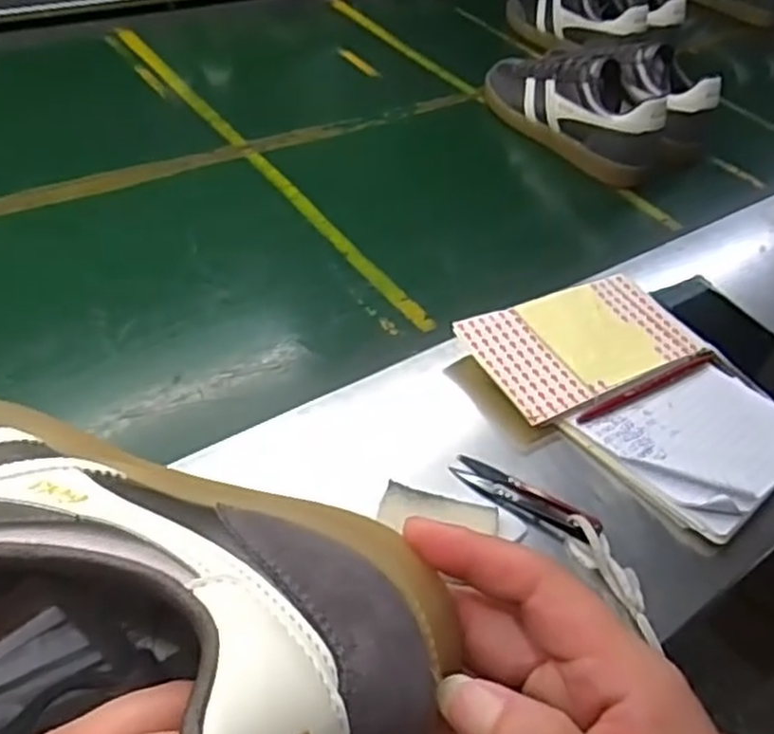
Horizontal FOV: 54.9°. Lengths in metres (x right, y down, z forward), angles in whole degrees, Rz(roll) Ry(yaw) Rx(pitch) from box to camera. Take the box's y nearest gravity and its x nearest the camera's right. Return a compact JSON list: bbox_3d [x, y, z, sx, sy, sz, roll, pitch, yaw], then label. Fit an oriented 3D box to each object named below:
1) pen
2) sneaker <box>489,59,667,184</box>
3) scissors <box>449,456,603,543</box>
[{"bbox_3d":[0.202,0.015,0.575,0.149,0.011,0.007,-22,53,-27],"label":"pen"},{"bbox_3d":[0.231,-0.323,0.897,0.098,0.087,0.274,-16,51,-22],"label":"sneaker"},{"bbox_3d":[0.091,0.086,0.493,0.101,0.006,0.025,28,49,18],"label":"scissors"}]

